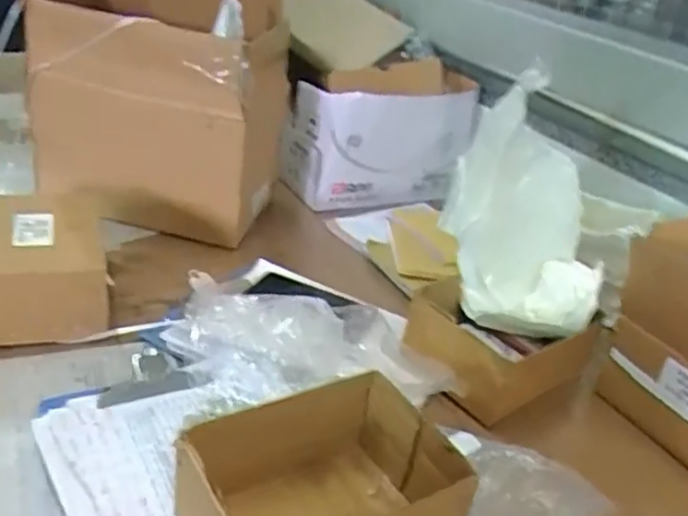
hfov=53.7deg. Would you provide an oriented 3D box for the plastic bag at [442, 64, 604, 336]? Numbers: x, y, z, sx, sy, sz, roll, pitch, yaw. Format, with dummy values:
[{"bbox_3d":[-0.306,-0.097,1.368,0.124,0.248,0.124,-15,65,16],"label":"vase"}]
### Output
[{"bbox_3d":[0.209,-0.049,0.772,0.185,0.236,0.125,15,29,11],"label":"plastic bag"}]

